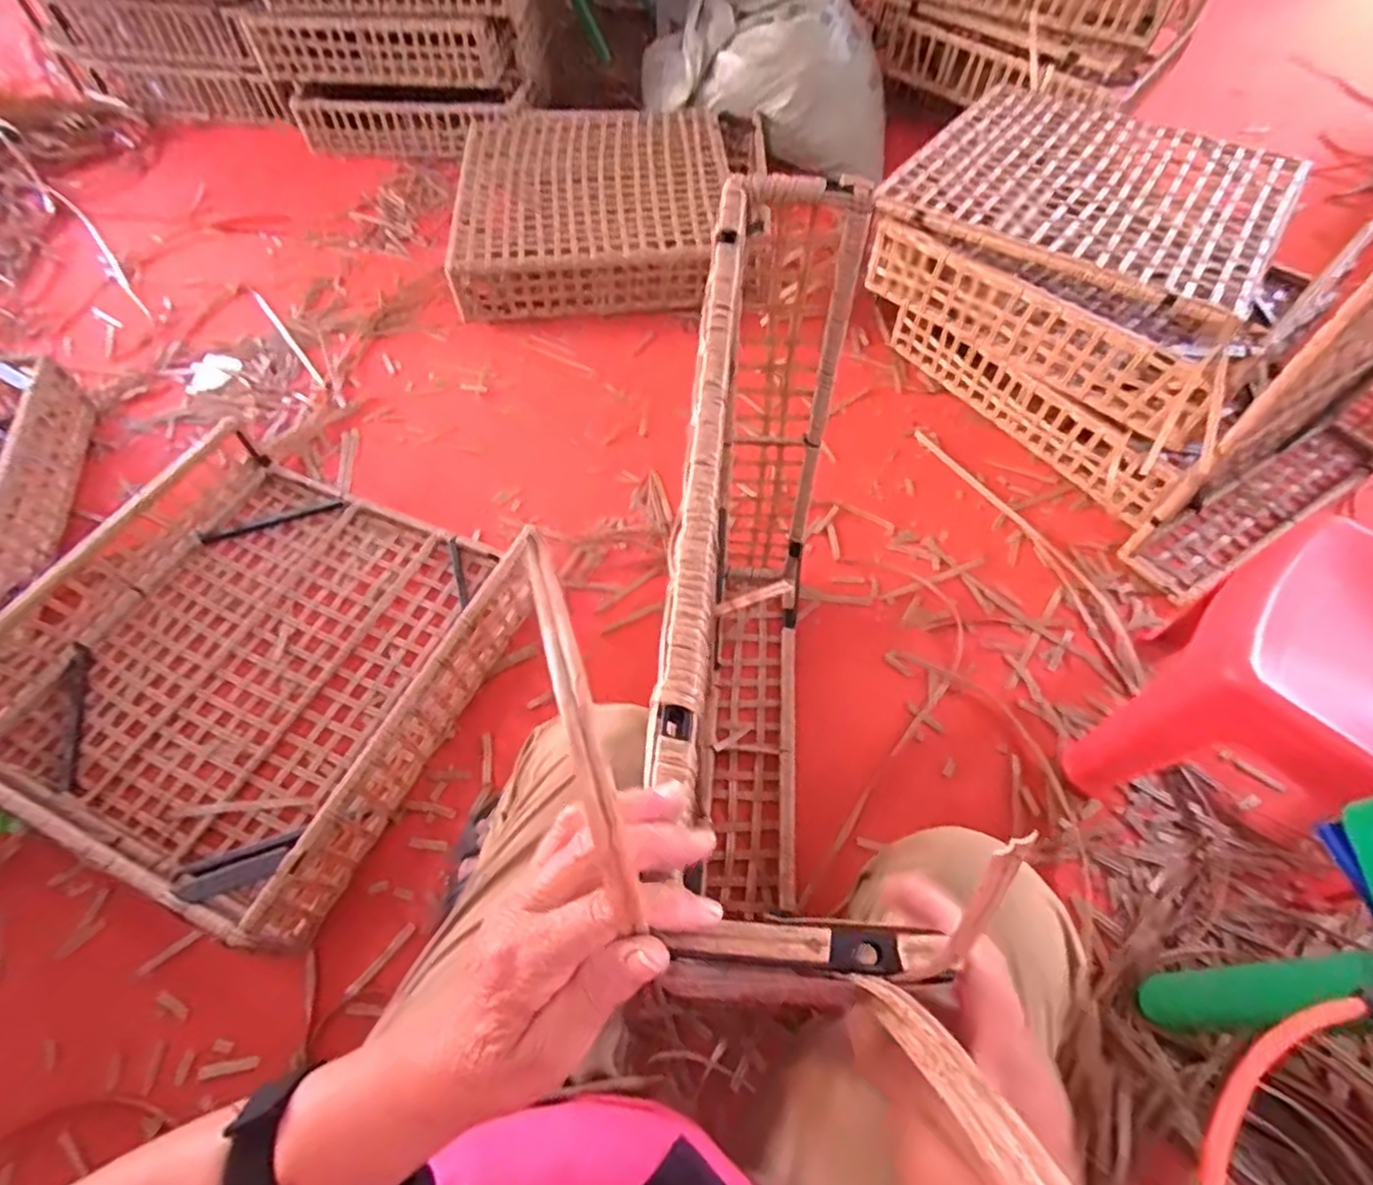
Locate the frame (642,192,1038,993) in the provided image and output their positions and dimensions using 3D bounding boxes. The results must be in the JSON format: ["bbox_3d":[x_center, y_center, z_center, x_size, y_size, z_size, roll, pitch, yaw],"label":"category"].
[{"bbox_3d":[0.082,0.016,0.715,0.168,0.644,0.683,6,60,1],"label":"frame"}]

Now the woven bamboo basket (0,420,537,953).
[{"bbox_3d":[-0.632,0.072,0.977,0.620,0.145,0.611,20,60,12],"label":"woven bamboo basket"}]

